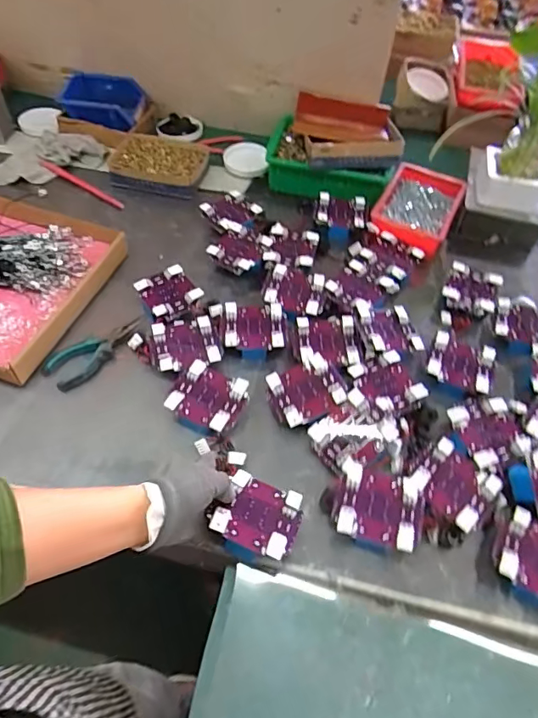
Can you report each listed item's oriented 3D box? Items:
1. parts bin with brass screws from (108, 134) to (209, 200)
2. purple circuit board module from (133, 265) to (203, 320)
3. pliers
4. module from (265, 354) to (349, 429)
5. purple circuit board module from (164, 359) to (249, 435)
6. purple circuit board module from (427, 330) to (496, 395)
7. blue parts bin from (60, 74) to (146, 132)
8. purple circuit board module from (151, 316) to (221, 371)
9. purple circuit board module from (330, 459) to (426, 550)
[{"bbox_3d":[-0.232,-0.396,0.985,0.199,0.037,0.143,11,61,4],"label":"parts bin with brass screws"},{"bbox_3d":[-0.161,-0.103,0.763,0.085,0.022,0.084,-30,57,-18],"label":"purple circuit board module"},{"bbox_3d":[-0.255,-0.015,0.712,0.062,0.012,0.151,39,66,17],"label":"pliers"},{"bbox_3d":[0.048,0.045,0.657,0.091,0.025,0.085,-20,64,-13],"label":"module"},{"bbox_3d":[-0.080,0.055,0.655,0.097,0.030,0.085,19,62,8],"label":"purple circuit board module"},{"bbox_3d":[0.278,0.005,0.695,0.088,0.015,0.076,23,62,10],"label":"purple circuit board module"},{"bbox_3d":[-0.372,-0.558,1.049,0.181,0.063,0.123,5,61,0],"label":"blue parts bin"},{"bbox_3d":[-0.122,-0.024,0.710,0.084,0.024,0.095,-13,62,-10],"label":"purple circuit board module"},{"bbox_3d":[0.126,0.178,0.573,0.107,0.035,0.093,17,62,7],"label":"purple circuit board module"}]

